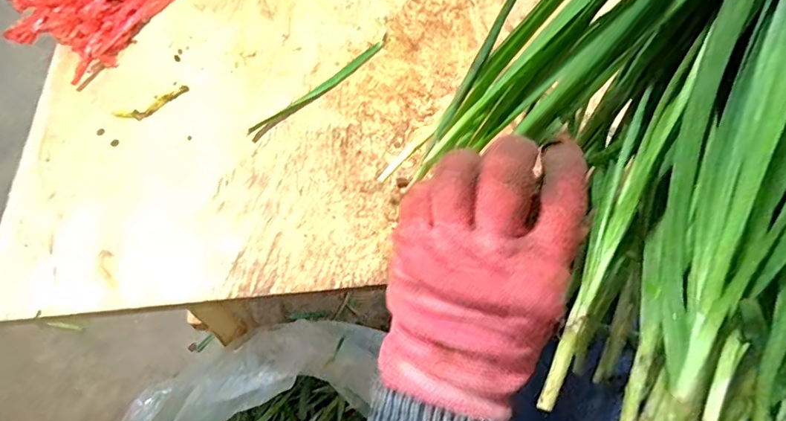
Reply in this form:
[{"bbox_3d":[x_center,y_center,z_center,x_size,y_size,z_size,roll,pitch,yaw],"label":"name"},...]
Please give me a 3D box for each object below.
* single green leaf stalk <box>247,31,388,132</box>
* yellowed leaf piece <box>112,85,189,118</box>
[{"bbox_3d":[-0.054,-0.100,0.395,0.009,0.008,0.143,39,70,20],"label":"single green leaf stalk"},{"bbox_3d":[-0.186,-0.083,0.386,0.057,0.004,0.015,-27,63,-15],"label":"yellowed leaf piece"}]

